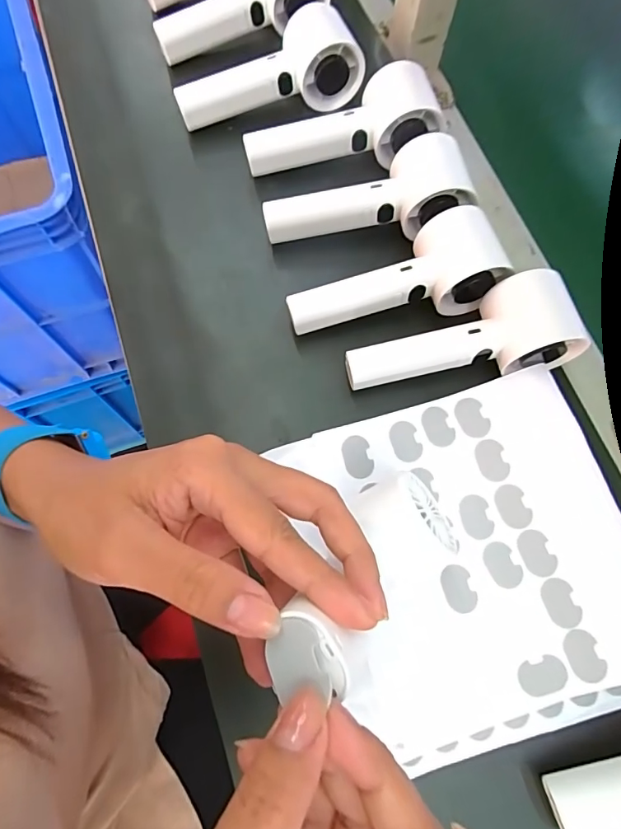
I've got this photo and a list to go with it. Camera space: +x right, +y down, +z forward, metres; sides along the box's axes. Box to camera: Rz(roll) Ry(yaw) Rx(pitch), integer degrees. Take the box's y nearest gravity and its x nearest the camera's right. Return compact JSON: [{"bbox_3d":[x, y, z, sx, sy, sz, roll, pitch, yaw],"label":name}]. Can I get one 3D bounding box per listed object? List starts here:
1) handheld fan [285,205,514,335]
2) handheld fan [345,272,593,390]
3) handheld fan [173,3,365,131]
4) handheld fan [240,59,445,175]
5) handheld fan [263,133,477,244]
[{"bbox_3d":[0.056,-0.101,0.341,0.148,0.055,0.060,-10,74,-2],"label":"handheld fan"},{"bbox_3d":[0.104,-0.057,0.324,0.160,0.055,0.060,-5,73,0],"label":"handheld fan"},{"bbox_3d":[-0.037,-0.293,0.403,0.157,0.056,0.063,-13,74,-3],"label":"handheld fan"},{"bbox_3d":[0.023,-0.231,0.378,0.153,0.048,0.059,-10,74,-2],"label":"handheld fan"},{"bbox_3d":[0.040,-0.166,0.362,0.150,0.059,0.059,-4,73,0],"label":"handheld fan"}]

